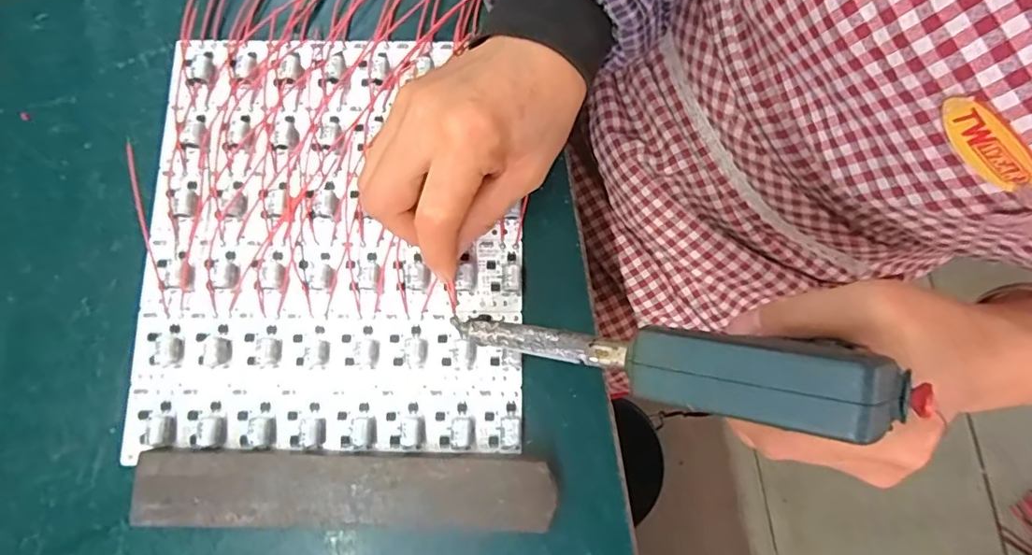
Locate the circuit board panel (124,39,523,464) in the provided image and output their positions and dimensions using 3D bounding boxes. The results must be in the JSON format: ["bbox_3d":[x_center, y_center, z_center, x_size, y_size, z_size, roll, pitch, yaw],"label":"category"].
[{"bbox_3d":[-0.101,-0.024,0.297,0.199,0.012,0.230,-2,79,0],"label":"circuit board panel"}]

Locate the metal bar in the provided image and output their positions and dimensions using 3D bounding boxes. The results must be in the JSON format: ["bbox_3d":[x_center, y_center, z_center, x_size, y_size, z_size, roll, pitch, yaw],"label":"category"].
[{"bbox_3d":[-0.082,0.104,0.269,0.198,0.017,0.035,1,79,0],"label":"metal bar"}]

